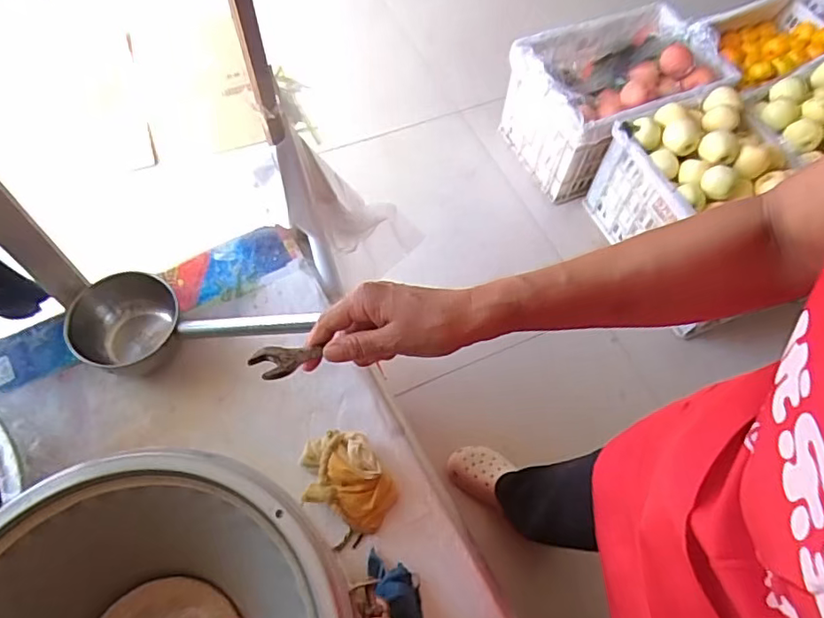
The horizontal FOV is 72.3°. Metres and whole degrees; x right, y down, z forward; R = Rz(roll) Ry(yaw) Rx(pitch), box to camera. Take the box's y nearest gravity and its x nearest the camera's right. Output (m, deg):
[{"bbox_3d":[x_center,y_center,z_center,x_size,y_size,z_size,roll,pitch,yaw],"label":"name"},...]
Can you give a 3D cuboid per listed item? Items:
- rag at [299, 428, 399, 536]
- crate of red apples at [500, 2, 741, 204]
[{"bbox_3d":[-0.085,0.216,0.727,0.134,0.070,0.101,24,63,9],"label":"rag"},{"bbox_3d":[0.589,-0.621,1.623,0.585,0.263,0.368,-24,65,-15],"label":"crate of red apples"}]

